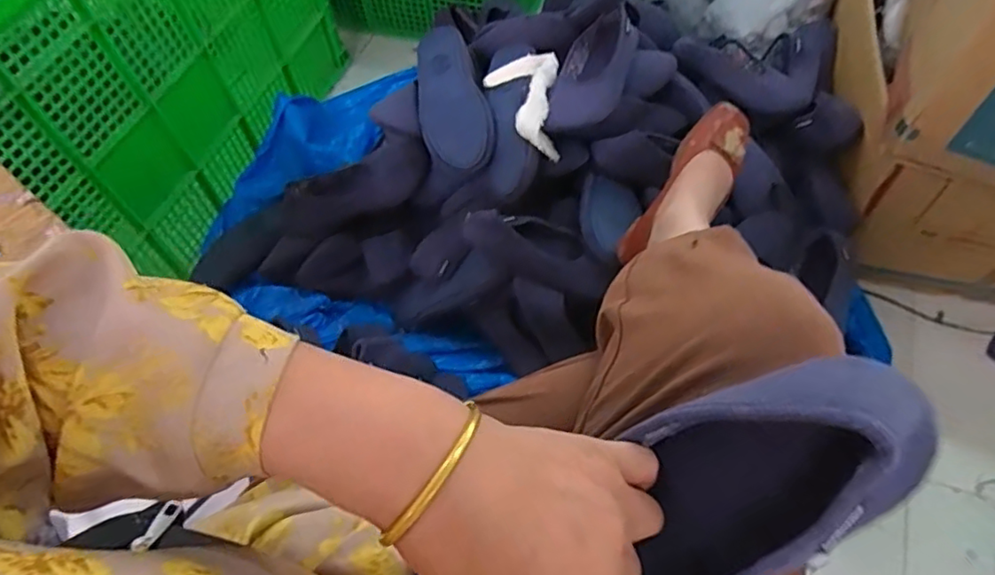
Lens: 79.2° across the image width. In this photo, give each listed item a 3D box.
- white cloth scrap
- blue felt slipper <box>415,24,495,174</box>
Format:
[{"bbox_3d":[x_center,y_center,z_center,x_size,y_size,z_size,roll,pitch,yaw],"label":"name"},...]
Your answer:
[{"bbox_3d":[0.035,-0.268,0.876,0.104,0.062,0.161,0,60,3],"label":"white cloth scrap"},{"bbox_3d":[-0.070,-0.277,0.881,0.099,0.056,0.225,-12,85,-4],"label":"blue felt slipper"}]

